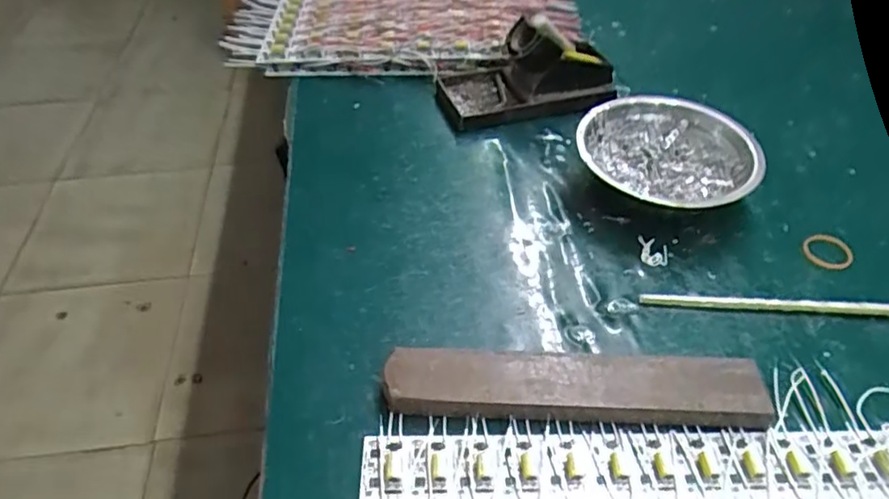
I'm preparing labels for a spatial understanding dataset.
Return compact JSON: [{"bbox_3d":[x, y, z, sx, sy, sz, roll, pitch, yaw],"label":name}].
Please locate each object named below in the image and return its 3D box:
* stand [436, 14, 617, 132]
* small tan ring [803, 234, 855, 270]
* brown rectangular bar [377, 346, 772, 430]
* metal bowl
[{"bbox_3d":[0.067,-0.155,0.511,0.148,0.071,0.078,-9,47,-9],"label":"stand"},{"bbox_3d":[0.259,0.001,0.413,0.031,0.004,0.031,0,46,0],"label":"small tan ring"},{"bbox_3d":[0.069,0.074,0.329,0.197,0.020,0.034,2,46,2],"label":"brown rectangular bar"},{"bbox_3d":[0.162,-0.063,0.445,0.118,0.040,0.117,0,46,0],"label":"metal bowl"}]

